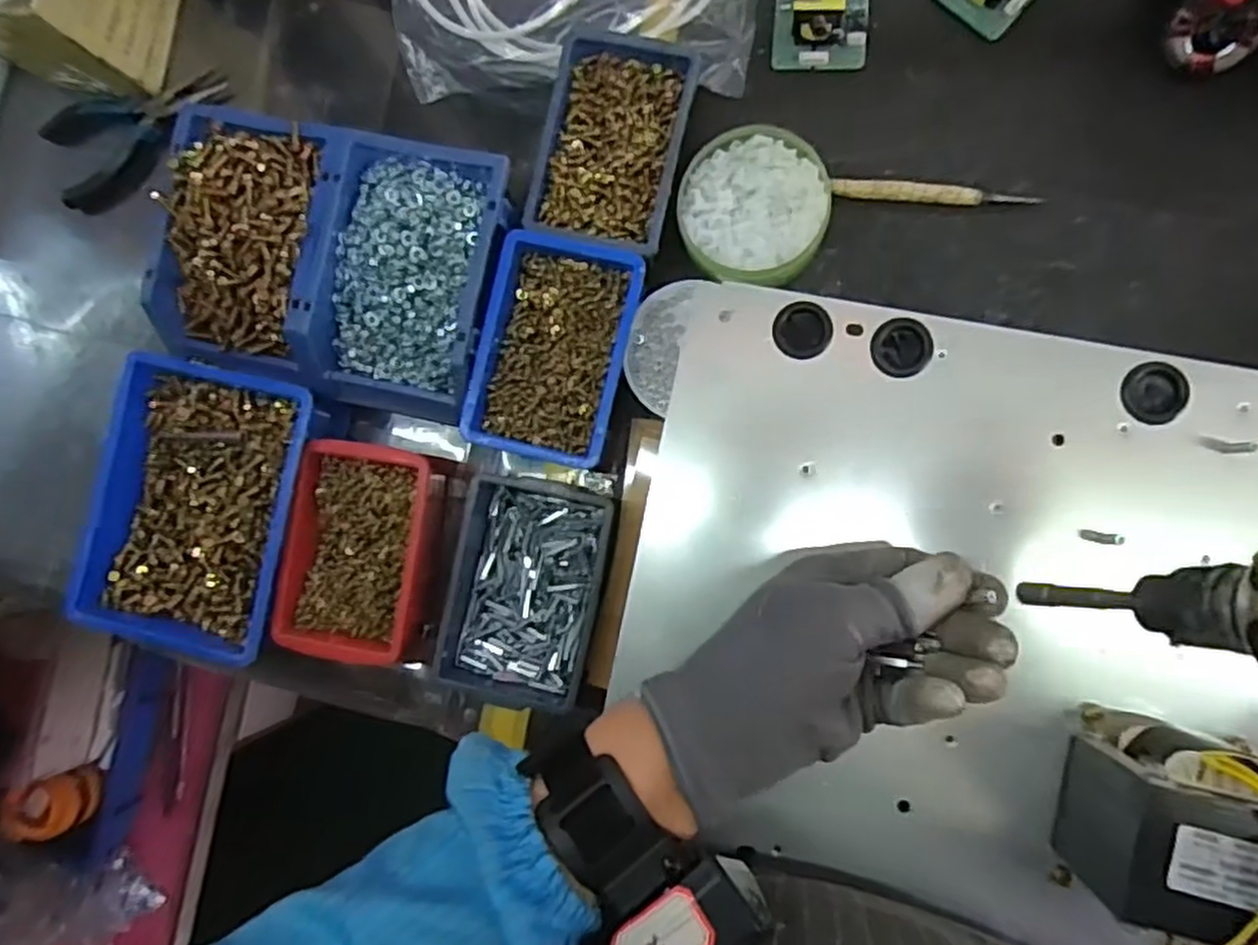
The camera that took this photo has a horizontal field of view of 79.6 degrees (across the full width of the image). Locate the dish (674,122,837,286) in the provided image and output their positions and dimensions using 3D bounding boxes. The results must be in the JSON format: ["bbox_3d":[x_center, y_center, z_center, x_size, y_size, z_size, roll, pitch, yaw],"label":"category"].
[{"bbox_3d":[0.086,-0.181,0.524,0.097,0.038,0.101,0,88,8],"label":"dish"}]

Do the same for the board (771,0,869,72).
[{"bbox_3d":[0.134,-0.312,0.525,0.065,0.031,0.049,3,89,8],"label":"board"}]

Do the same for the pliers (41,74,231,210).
[{"bbox_3d":[-0.409,-0.275,0.616,0.171,0.031,0.094,-13,87,8],"label":"pliers"}]

